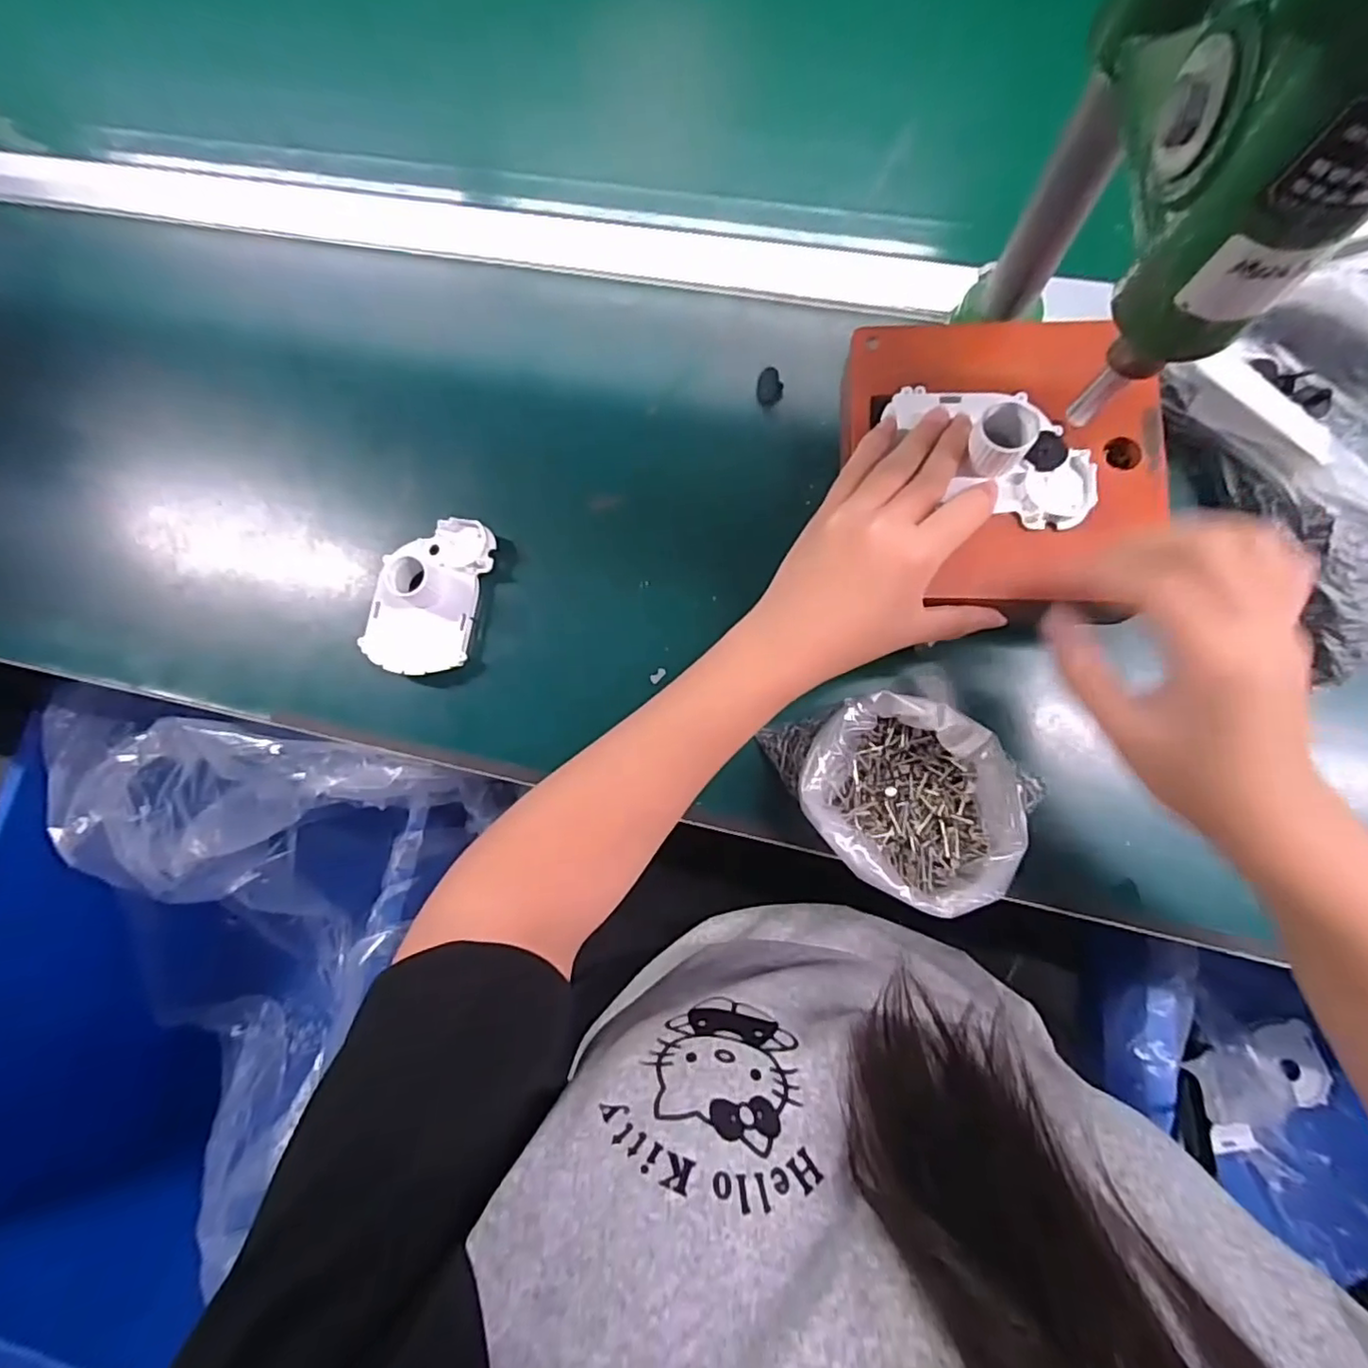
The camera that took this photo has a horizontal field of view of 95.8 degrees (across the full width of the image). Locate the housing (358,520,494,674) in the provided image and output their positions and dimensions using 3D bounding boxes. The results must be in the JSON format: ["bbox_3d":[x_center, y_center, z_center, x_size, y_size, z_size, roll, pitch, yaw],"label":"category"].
[{"bbox_3d":[-0.166,-0.058,0.394,0.067,0.033,0.102,13,83,7],"label":"housing"}]

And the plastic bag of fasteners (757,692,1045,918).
[{"bbox_3d":[0.117,0.059,0.334,0.130,0.050,0.096,30,85,9],"label":"plastic bag of fasteners"}]

